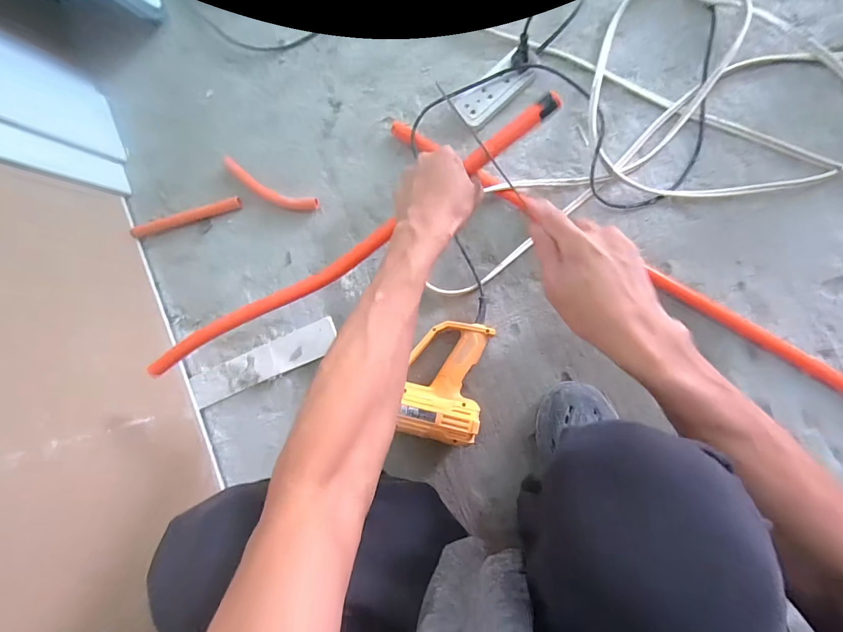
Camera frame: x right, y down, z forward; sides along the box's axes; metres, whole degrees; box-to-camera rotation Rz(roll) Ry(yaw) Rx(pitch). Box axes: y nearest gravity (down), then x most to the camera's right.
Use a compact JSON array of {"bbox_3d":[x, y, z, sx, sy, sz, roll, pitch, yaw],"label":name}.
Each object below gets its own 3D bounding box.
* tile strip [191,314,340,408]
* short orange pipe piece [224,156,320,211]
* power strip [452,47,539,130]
[{"bbox_3d":[-0.289,0.086,0.665,0.288,0.012,0.062,-24,83,6],"label":"tile strip"},{"bbox_3d":[-0.291,-0.241,0.689,0.208,0.037,0.043,27,90,9],"label":"short orange pipe piece"},{"bbox_3d":[0.129,-0.391,0.622,0.148,0.028,0.068,-40,81,4],"label":"power strip"}]

